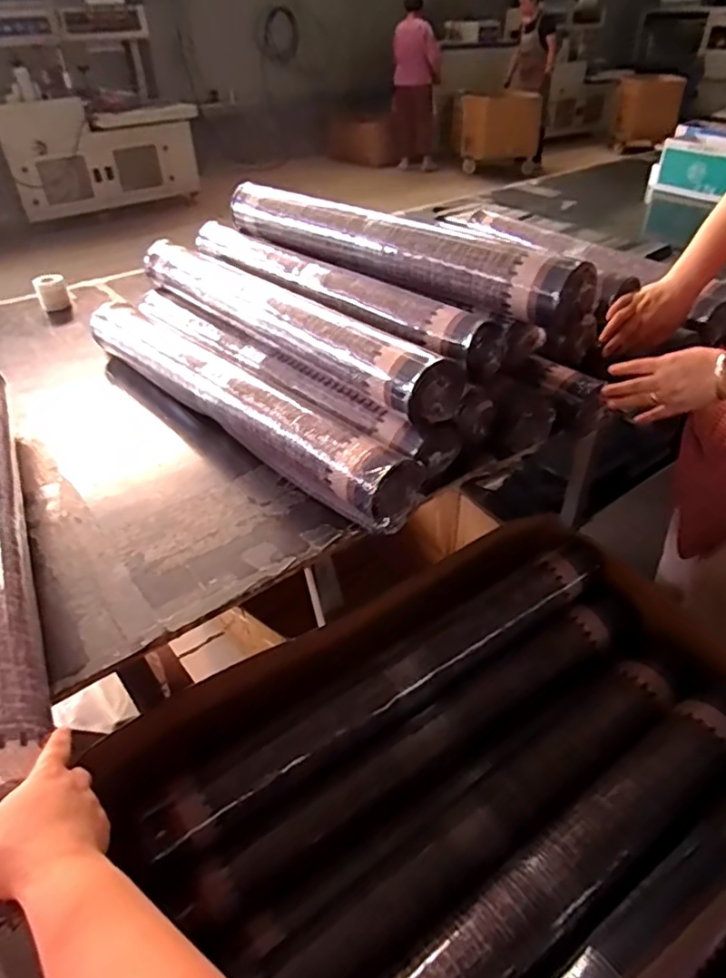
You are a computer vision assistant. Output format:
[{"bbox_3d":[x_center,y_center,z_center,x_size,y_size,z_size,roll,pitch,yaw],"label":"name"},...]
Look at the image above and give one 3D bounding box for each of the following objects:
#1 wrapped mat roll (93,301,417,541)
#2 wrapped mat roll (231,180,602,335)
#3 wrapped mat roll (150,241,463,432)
[{"bbox_3d":[-0.215,-0.160,0.985,0.106,0.087,0.795,-32,48,-32],"label":"wrapped mat roll"},{"bbox_3d":[0.031,-0.430,1.051,0.766,0.097,0.080,31,48,33],"label":"wrapped mat roll"},{"bbox_3d":[-0.143,-0.304,1.032,0.114,0.089,0.773,-29,47,-30],"label":"wrapped mat roll"}]

